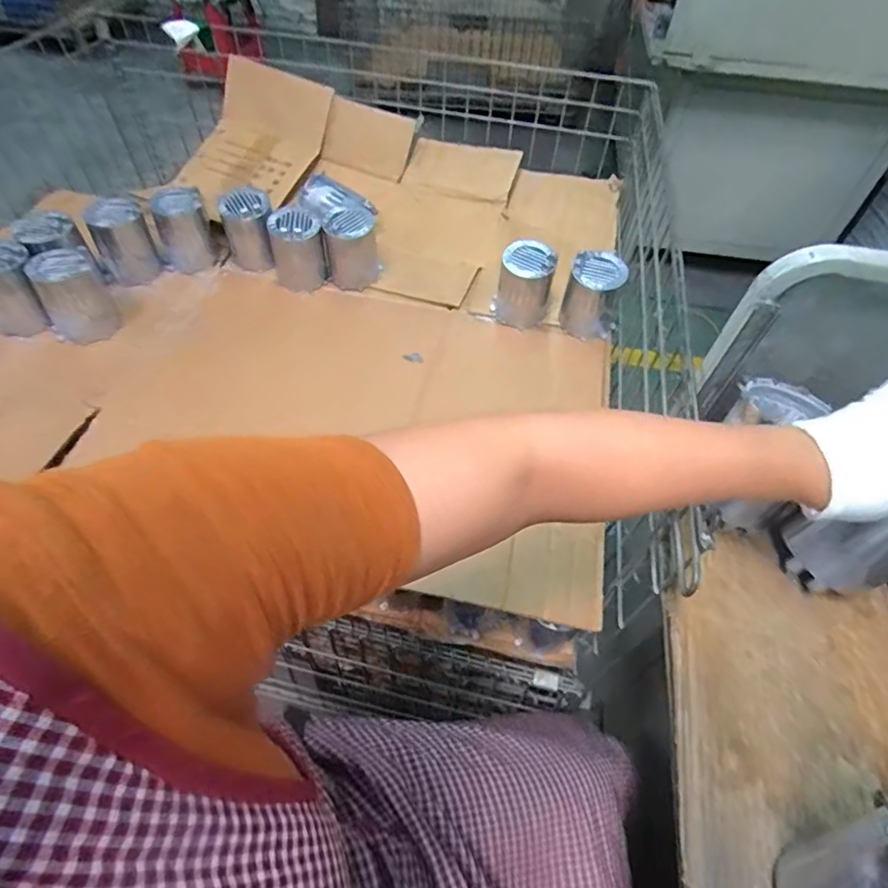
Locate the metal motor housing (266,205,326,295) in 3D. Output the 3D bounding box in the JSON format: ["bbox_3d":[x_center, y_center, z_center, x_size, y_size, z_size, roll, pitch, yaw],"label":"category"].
[{"bbox_3d":[-0.269,-0.349,0.981,0.091,0.142,0.070,-12,55,-12],"label":"metal motor housing"}]

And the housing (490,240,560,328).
[{"bbox_3d":[0.138,-0.281,0.913,0.097,0.128,0.090,12,54,6],"label":"housing"}]

